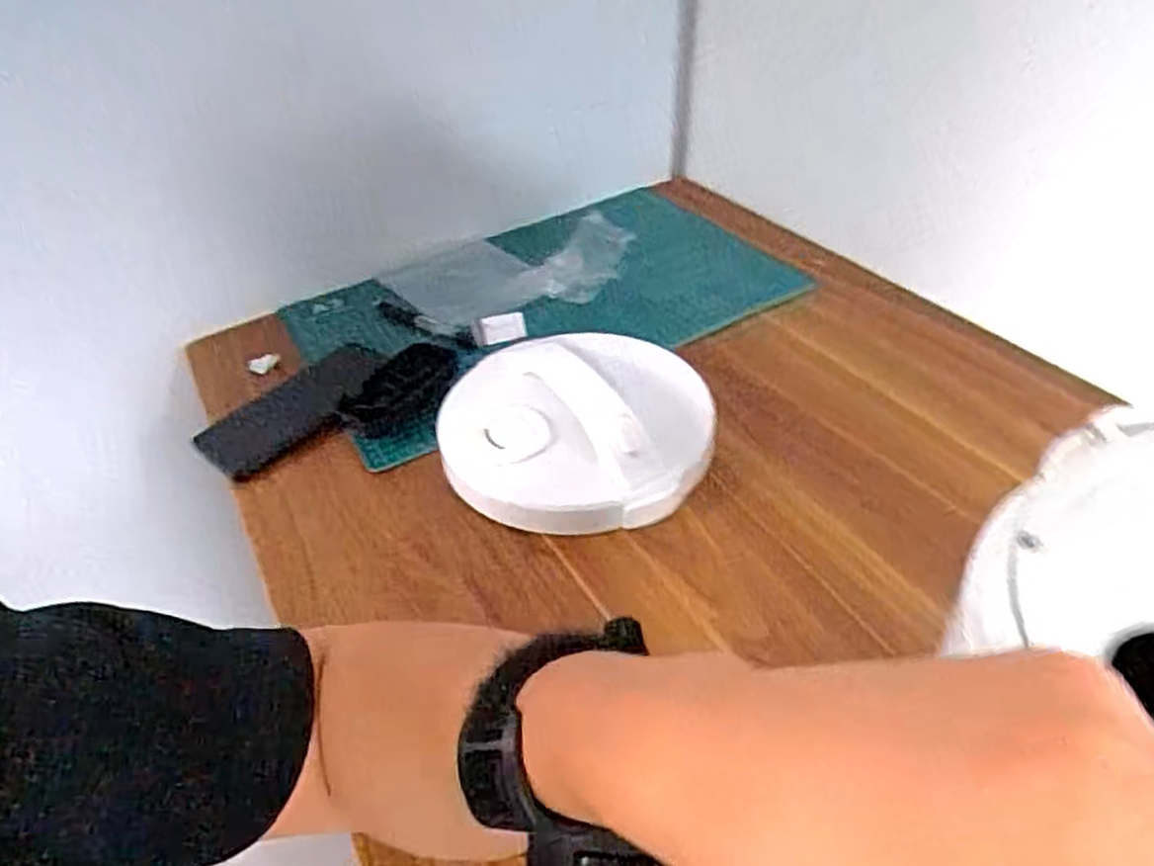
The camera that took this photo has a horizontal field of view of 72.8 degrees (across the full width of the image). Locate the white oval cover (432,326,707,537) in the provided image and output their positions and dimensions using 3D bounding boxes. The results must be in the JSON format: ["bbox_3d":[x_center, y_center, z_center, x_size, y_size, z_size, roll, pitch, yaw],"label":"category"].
[{"bbox_3d":[-0.002,-0.021,0.575,0.192,0.068,0.193,-4,41,2],"label":"white oval cover"}]

